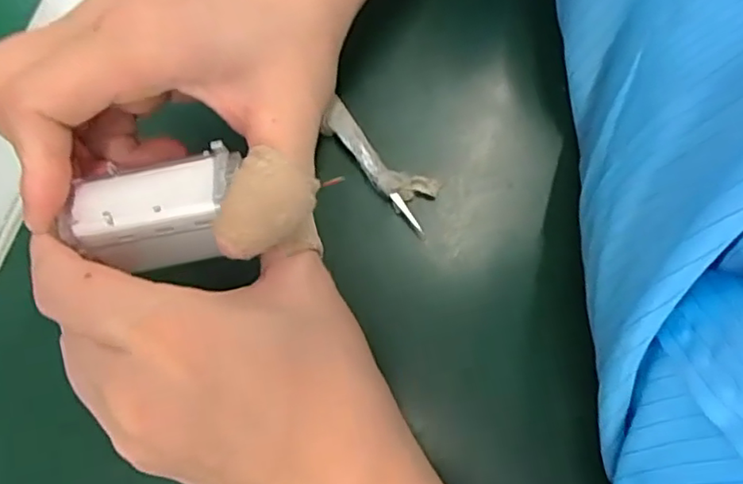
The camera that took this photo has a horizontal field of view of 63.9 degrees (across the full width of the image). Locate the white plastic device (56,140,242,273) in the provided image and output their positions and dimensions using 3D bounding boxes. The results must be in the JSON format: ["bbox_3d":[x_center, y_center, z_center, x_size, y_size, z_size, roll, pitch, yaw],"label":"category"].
[{"bbox_3d":[-0.069,-0.009,0.194,0.054,0.030,0.027,-11,76,-1],"label":"white plastic device"}]

